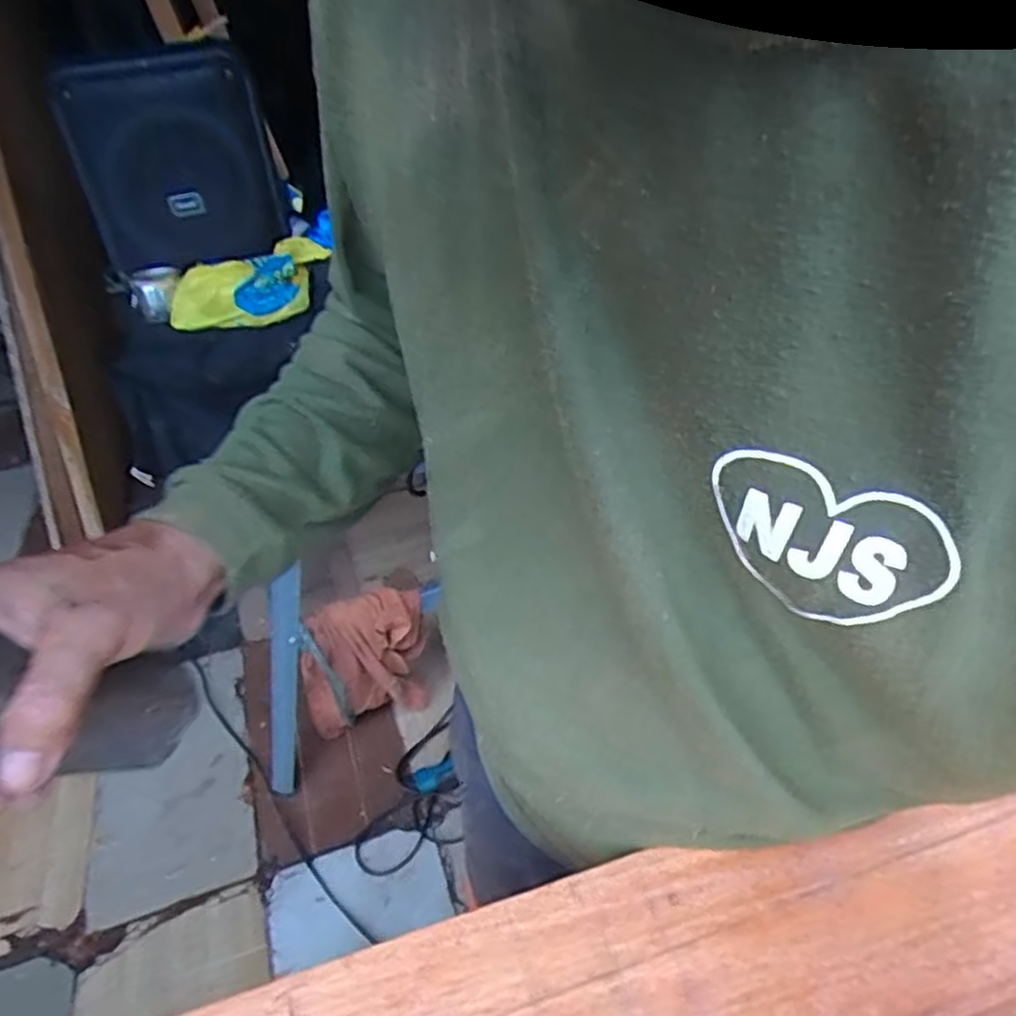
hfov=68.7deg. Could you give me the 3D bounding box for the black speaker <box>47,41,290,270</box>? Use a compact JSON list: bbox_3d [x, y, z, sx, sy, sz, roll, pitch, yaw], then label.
[{"bbox_3d":[-0.480,-0.502,1.073,0.262,0.258,0.147,-11,36,-8],"label":"black speaker"}]

